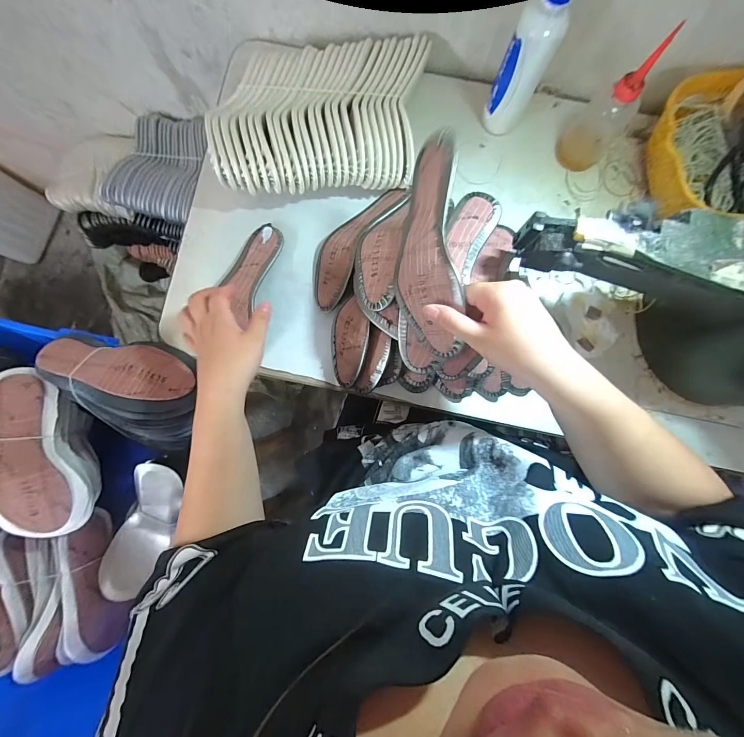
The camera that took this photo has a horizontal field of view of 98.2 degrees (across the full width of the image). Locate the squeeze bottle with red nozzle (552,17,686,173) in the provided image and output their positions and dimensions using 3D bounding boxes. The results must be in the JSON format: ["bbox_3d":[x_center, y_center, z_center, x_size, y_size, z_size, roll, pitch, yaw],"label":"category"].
[{"bbox_3d":[0.318,-0.345,0.422,0.073,0.163,0.065,37,86,2],"label":"squeeze bottle with red nozzle"}]

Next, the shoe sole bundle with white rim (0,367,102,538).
[{"bbox_3d":[-0.507,0.128,0.511,0.093,0.145,0.250,-14,88,-15],"label":"shoe sole bundle with white rim"}]

